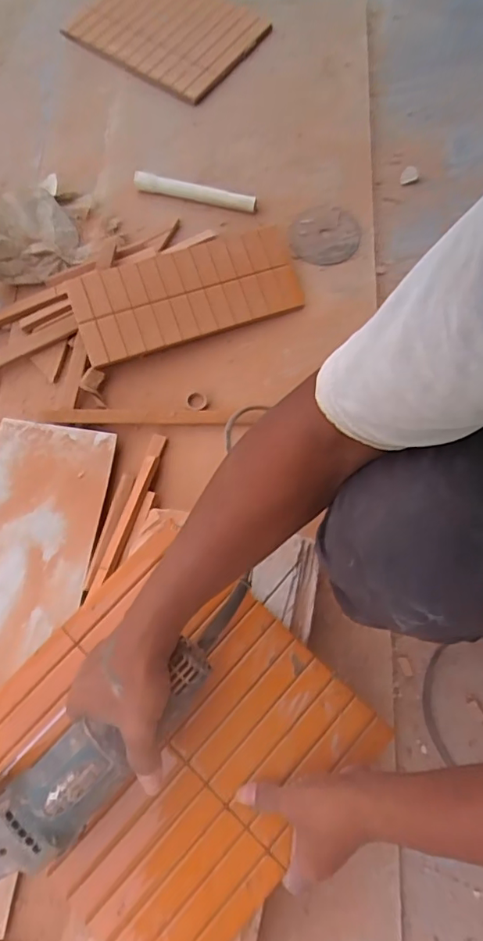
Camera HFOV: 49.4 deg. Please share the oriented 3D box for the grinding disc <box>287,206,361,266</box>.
[{"bbox_3d":[0.120,-0.342,0.767,0.101,0.009,0.092,0,79,0],"label":"grinding disc"}]

